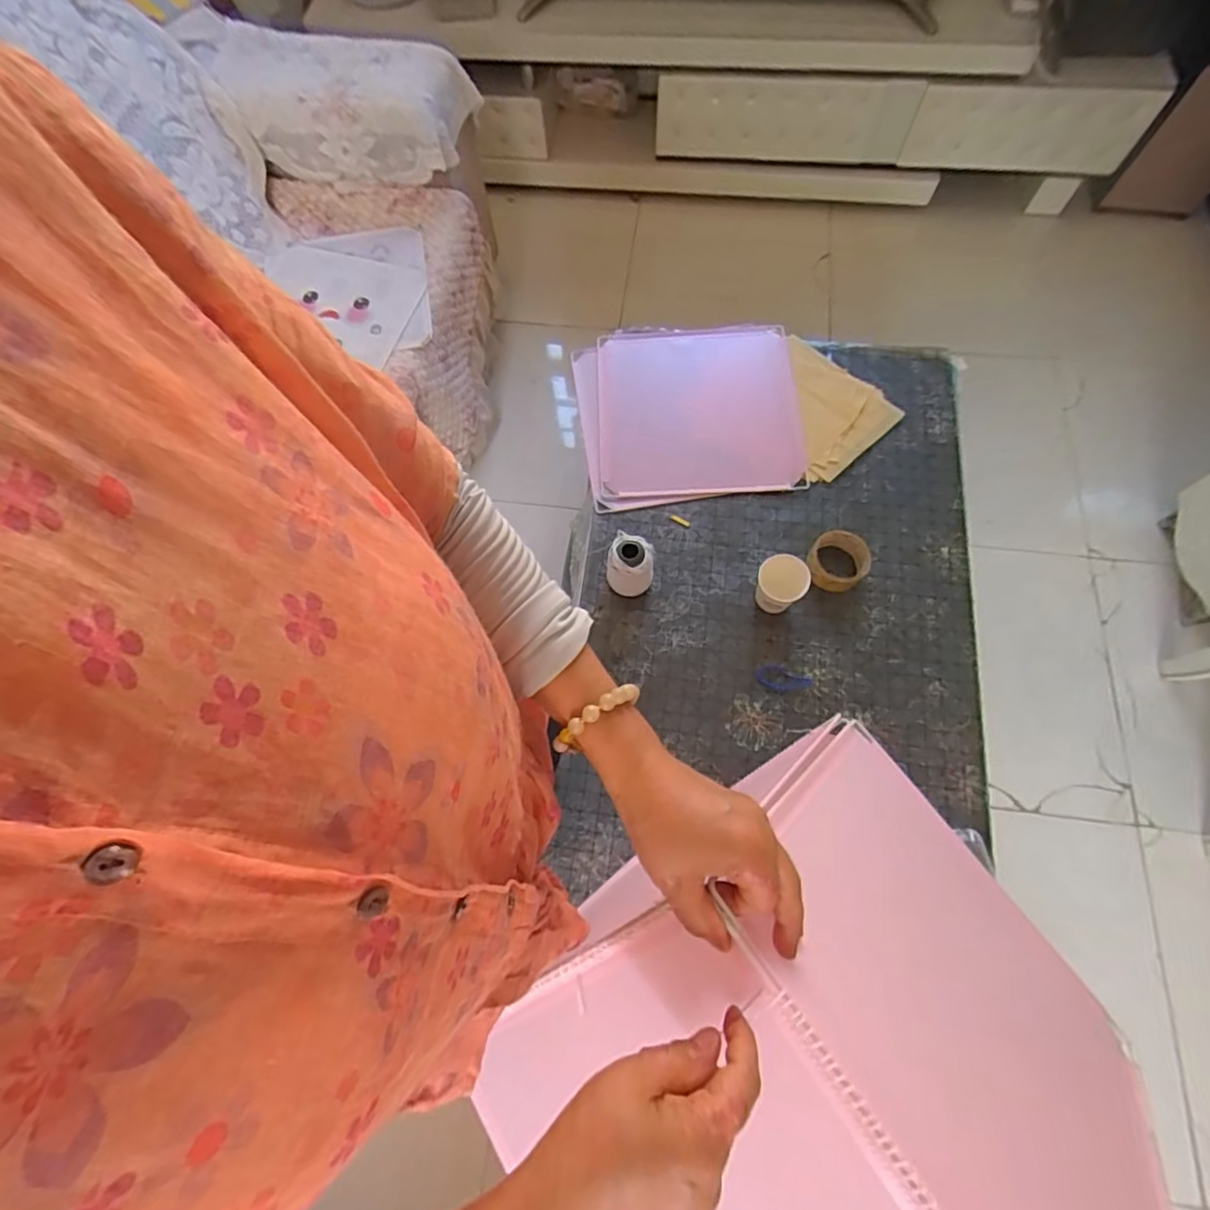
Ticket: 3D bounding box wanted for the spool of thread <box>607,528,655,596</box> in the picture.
[{"bbox_3d":[0.039,-0.060,0.883,0.068,0.100,0.069,-1,69,2],"label":"spool of thread"}]

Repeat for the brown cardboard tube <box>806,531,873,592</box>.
[{"bbox_3d":[0.368,-0.066,0.904,0.094,0.040,0.087,-1,69,2],"label":"brown cardboard tube"}]

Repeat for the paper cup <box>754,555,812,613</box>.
[{"bbox_3d":[0.257,-0.027,0.853,0.069,0.083,0.064,-1,69,2],"label":"paper cup"}]

